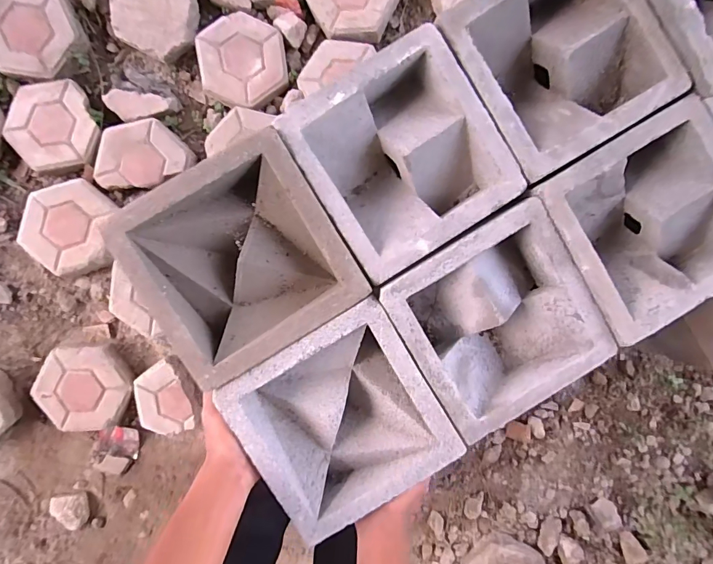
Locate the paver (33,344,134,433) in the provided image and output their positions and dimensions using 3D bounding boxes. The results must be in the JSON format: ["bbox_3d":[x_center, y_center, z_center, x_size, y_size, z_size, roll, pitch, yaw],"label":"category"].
[{"bbox_3d":[-0.636,0.246,0.964,0.201,0.042,0.213,35,90,-3],"label":"paver"}]

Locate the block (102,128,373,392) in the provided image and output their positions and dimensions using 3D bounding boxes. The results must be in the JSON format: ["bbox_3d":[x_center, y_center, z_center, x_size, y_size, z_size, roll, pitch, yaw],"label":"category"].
[{"bbox_3d":[-0.120,-0.023,0.434,0.198,0.064,0.193,-32,93,-2],"label":"block"}]

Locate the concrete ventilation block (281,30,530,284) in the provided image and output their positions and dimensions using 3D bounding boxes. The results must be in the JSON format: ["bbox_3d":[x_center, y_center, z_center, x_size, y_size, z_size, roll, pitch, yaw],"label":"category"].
[{"bbox_3d":[0.046,-0.131,0.451,0.194,0.063,0.195,-33,93,-1],"label":"concrete ventilation block"}]

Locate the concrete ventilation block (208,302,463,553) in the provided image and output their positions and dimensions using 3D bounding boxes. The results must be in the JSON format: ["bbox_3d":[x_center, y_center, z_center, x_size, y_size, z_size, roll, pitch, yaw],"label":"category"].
[{"bbox_3d":[-0.019,0.146,0.461,0.198,0.070,0.203,-31,93,-2],"label":"concrete ventilation block"}]

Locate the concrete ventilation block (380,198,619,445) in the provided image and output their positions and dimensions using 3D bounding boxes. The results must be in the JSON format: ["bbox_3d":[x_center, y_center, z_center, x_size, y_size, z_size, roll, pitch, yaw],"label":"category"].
[{"bbox_3d":[0.154,0.042,0.464,0.195,0.066,0.194,-31,93,-2],"label":"concrete ventilation block"}]

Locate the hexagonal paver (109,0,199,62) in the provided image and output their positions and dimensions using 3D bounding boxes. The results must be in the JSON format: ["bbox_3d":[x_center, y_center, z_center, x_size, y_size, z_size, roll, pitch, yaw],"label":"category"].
[{"bbox_3d":[-0.473,-0.639,0.949,0.199,0.046,0.216,-3,92,-3],"label":"hexagonal paver"}]

